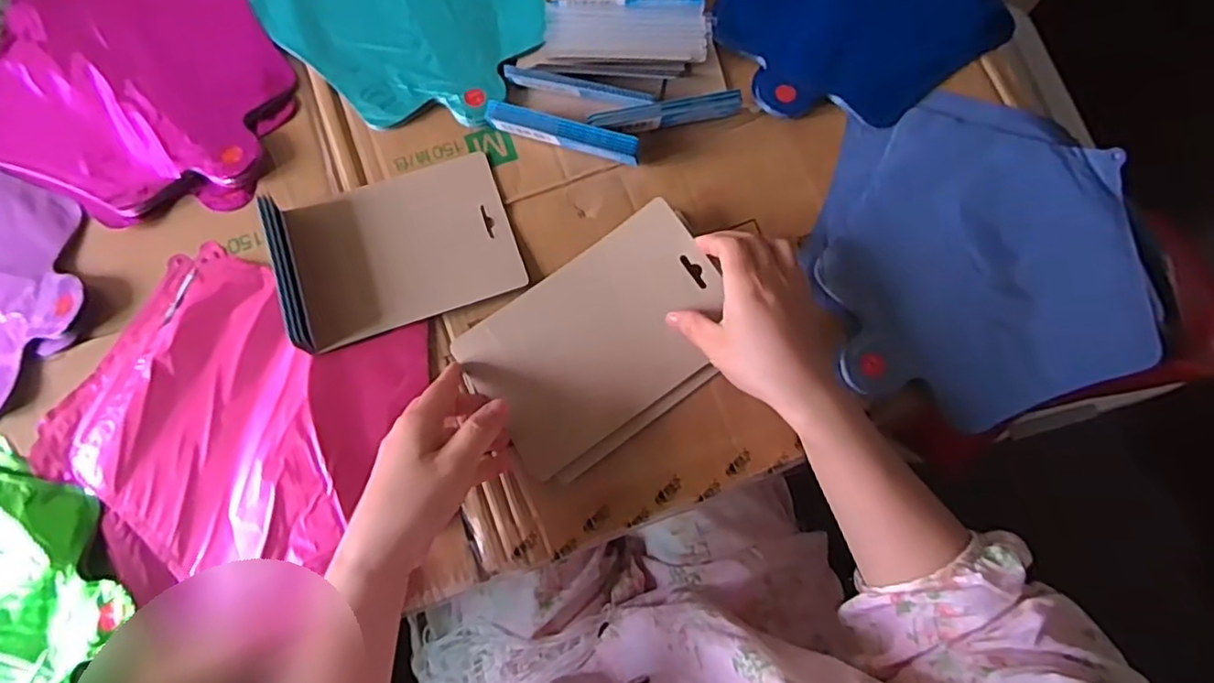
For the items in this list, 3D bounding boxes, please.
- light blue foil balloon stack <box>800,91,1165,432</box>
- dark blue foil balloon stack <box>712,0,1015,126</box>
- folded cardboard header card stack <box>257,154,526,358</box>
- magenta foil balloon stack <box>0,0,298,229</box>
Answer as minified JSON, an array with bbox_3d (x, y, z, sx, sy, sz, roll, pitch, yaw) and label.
[{"bbox_3d":[0.274,-0.067,0.481,0.239,0.022,0.229,-13,76,-4],"label":"light blue foil balloon stack"},{"bbox_3d":[0.196,-0.286,0.524,0.215,0.013,0.231,-8,76,-3],"label":"dark blue foil balloon stack"},{"bbox_3d":[-0.146,-0.071,0.452,0.154,0.035,0.112,-20,77,-6],"label":"folded cardboard header card stack"},{"bbox_3d":[-0.361,-0.203,0.499,0.226,0.015,0.234,-11,76,-4],"label":"magenta foil balloon stack"}]

